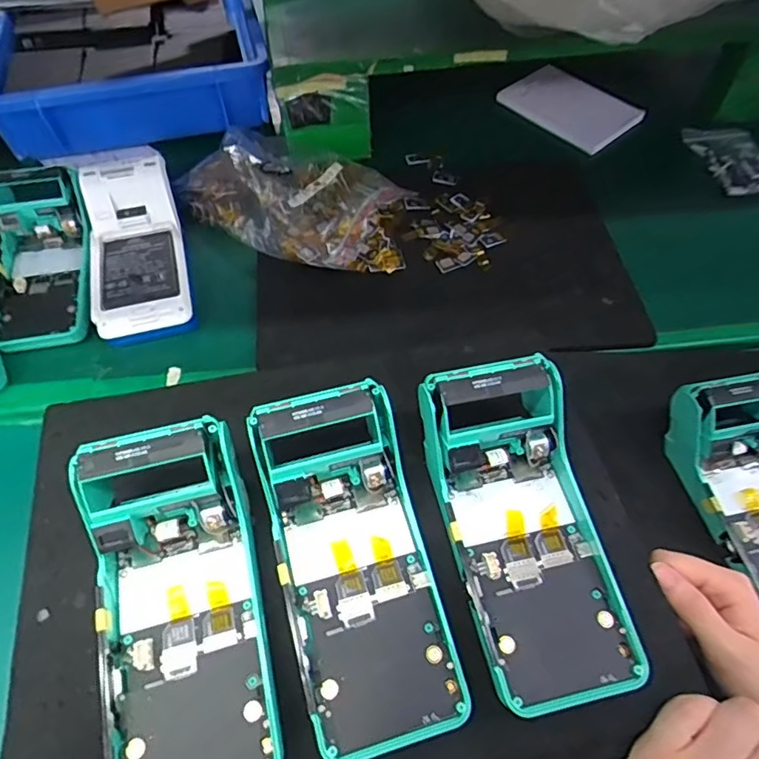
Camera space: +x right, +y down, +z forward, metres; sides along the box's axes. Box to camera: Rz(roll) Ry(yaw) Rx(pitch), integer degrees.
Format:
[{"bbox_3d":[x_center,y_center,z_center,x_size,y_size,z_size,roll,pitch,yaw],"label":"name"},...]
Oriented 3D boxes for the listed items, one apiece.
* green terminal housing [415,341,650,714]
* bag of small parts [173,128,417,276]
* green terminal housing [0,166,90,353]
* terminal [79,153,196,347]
[{"bbox_3d":[0.077,0.078,0.296,0.081,0.056,0.171,-12,73,-8],"label":"green terminal housing"},{"bbox_3d":[-0.079,-0.182,0.533,0.235,0.035,0.140,24,61,13],"label":"bag of small parts"},{"bbox_3d":[-0.301,-0.107,0.485,0.078,0.049,0.171,-12,73,-8],"label":"green terminal housing"},{"bbox_3d":[-0.218,-0.116,0.478,0.079,0.052,0.178,-14,60,-9],"label":"terminal"}]

